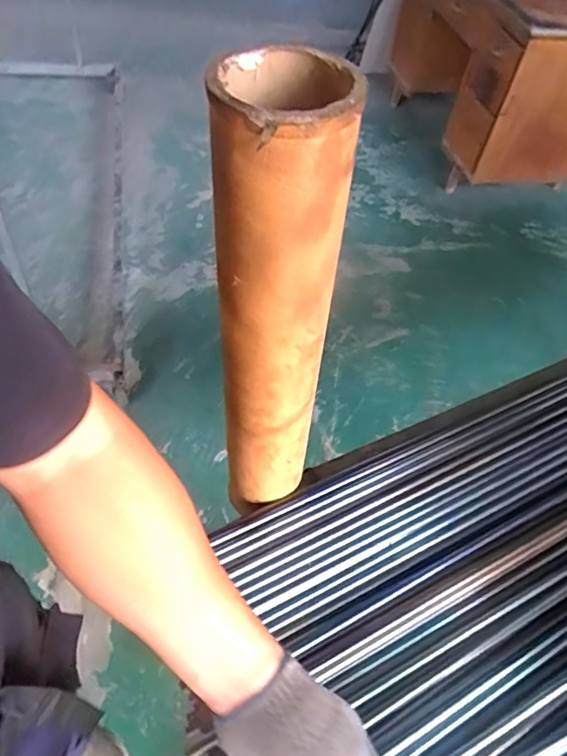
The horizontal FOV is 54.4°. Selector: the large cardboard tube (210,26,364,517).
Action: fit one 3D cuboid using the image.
[{"bbox_3d":[-0.013,-0.036,0.480,0.085,0.435,0.089,-4,53,-11],"label":"large cardboard tube"}]

